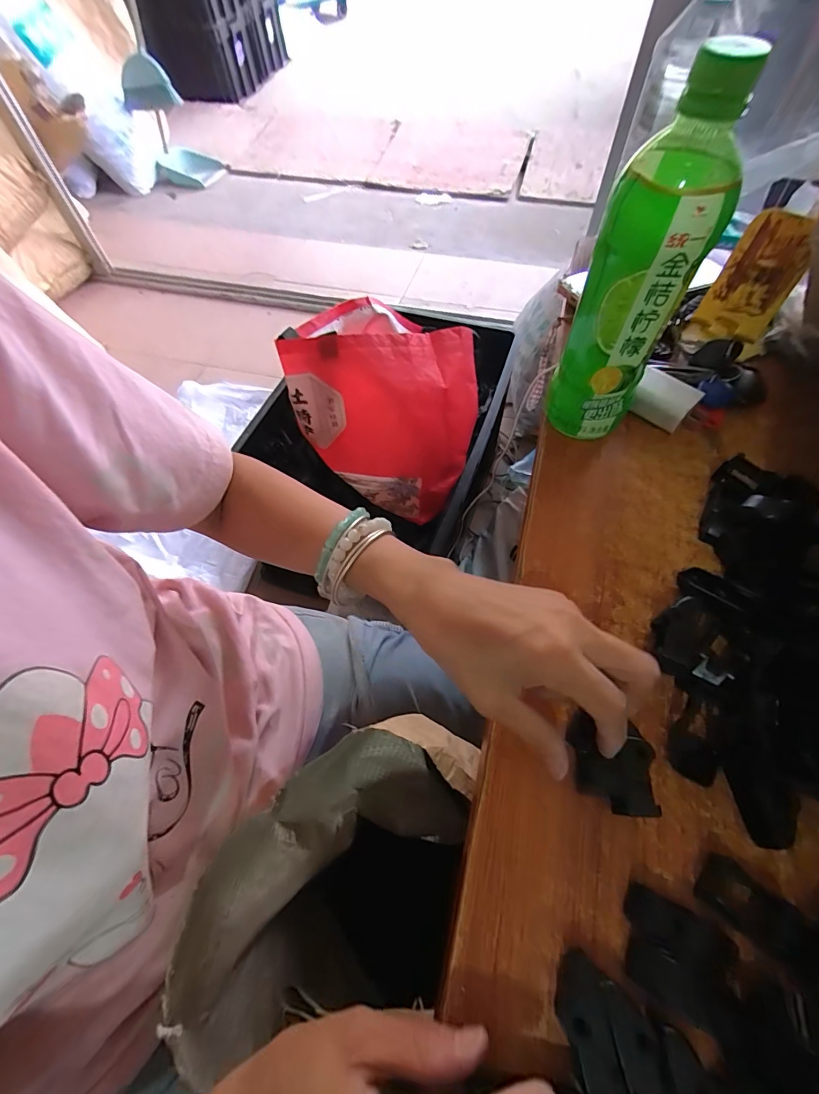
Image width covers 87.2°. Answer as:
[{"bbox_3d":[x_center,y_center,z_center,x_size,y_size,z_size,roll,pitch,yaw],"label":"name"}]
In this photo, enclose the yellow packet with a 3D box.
[{"bbox_3d":[0.296,-0.226,0.372,0.058,0.098,0.021,36,51,20],"label":"yellow packet"}]

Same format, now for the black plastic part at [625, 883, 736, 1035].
[{"bbox_3d":[0.121,0.186,0.196,0.041,0.011,0.037,22,63,14],"label":"black plastic part"}]

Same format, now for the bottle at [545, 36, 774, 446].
[{"bbox_3d":[0.143,-0.163,0.280,0.058,0.214,0.060,20,63,12],"label":"bottle"}]

